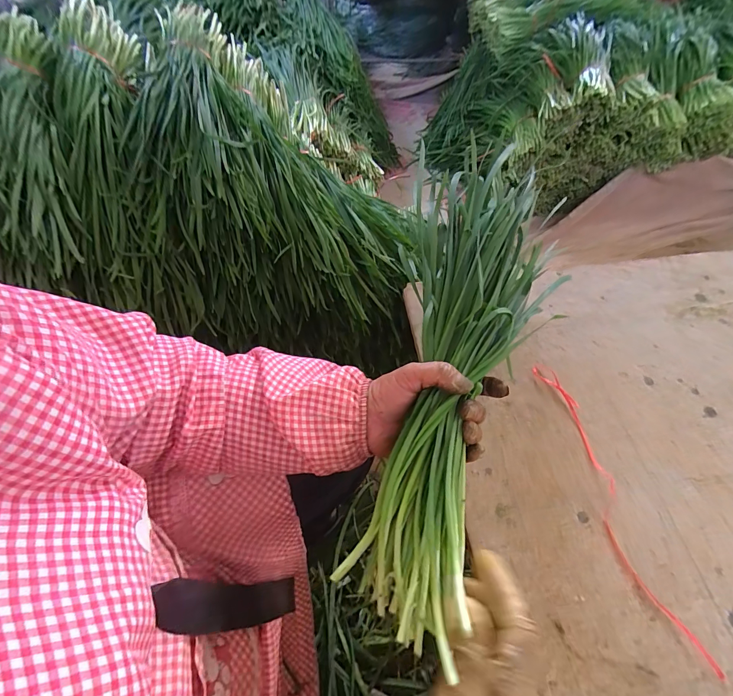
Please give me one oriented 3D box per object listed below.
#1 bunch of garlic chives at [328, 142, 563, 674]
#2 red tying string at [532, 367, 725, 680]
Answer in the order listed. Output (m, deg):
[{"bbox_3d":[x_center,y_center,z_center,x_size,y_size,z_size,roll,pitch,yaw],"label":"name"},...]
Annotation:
[{"bbox_3d":[0.081,0.000,0.304,0.125,0.065,0.404,14,67,8],"label":"bunch of garlic chives"},{"bbox_3d":[0.247,0.150,0.370,0.034,0.006,0.297,-14,61,-1],"label":"red tying string"}]

